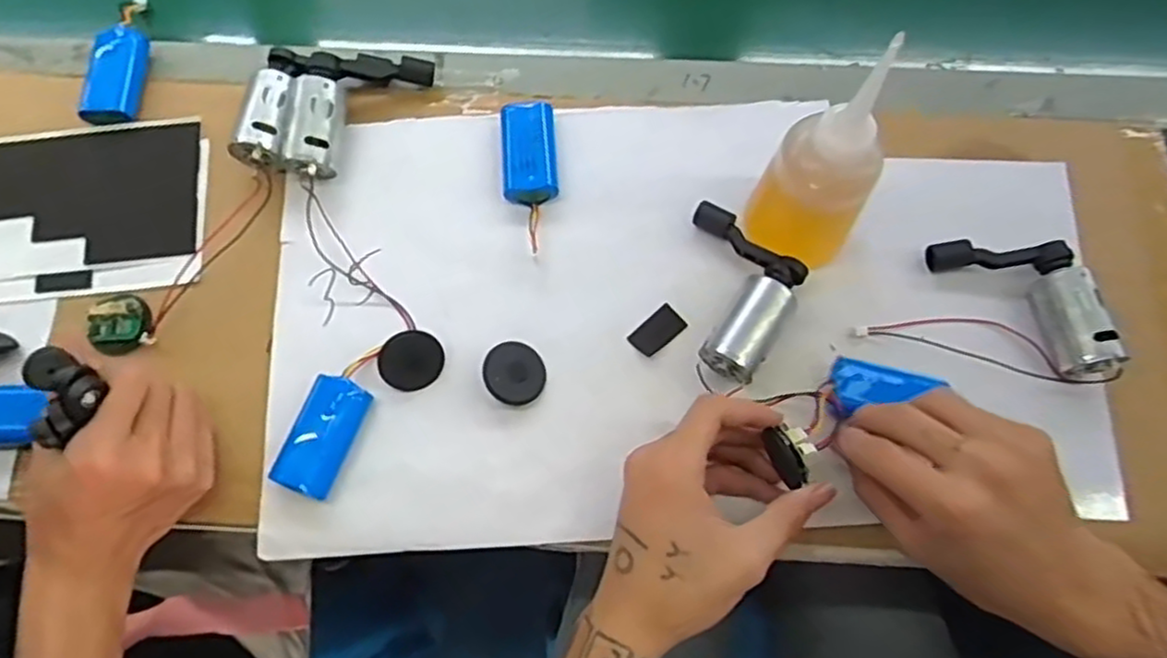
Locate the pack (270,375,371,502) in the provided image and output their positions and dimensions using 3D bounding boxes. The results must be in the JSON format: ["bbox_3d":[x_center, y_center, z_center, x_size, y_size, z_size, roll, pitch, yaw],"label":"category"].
[{"bbox_3d":[-0.153,0.062,0.427,0.036,0.020,0.067,20,72,7],"label":"pack"}]

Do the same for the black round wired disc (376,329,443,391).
[{"bbox_3d":[-0.104,0.019,0.443,0.038,0.013,0.034,-31,99,-11],"label":"black round wired disc"}]

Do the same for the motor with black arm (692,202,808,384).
[{"bbox_3d":[0.102,-0.026,0.442,0.060,0.038,0.113,1,71,1],"label":"motor with black arm"}]

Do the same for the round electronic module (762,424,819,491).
[{"bbox_3d":[0.115,0.068,0.398,0.017,0.034,0.031,-24,72,-8],"label":"round electronic module"}]

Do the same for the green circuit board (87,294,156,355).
[{"bbox_3d":[-0.291,-0.003,0.456,0.037,0.012,0.036,-21,72,-7],"label":"green circuit board"}]

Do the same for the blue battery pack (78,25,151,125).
[{"bbox_3d":[-0.327,-0.177,0.509,0.038,0.019,0.067,-2,71,0],"label":"blue battery pack"}]

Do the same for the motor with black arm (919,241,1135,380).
[{"bbox_3d":[0.276,-0.024,0.443,0.057,0.037,0.121,-40,75,-12],"label":"motor with black arm"}]

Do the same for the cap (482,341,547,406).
[{"bbox_3d":[-0.042,0.027,0.440,0.038,0.008,0.038,8,70,-21],"label":"cap"}]

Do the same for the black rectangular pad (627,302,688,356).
[{"bbox_3d":[0.046,0.001,0.453,0.035,0.004,0.019,-40,75,-12],"label":"black rectangular pad"}]

